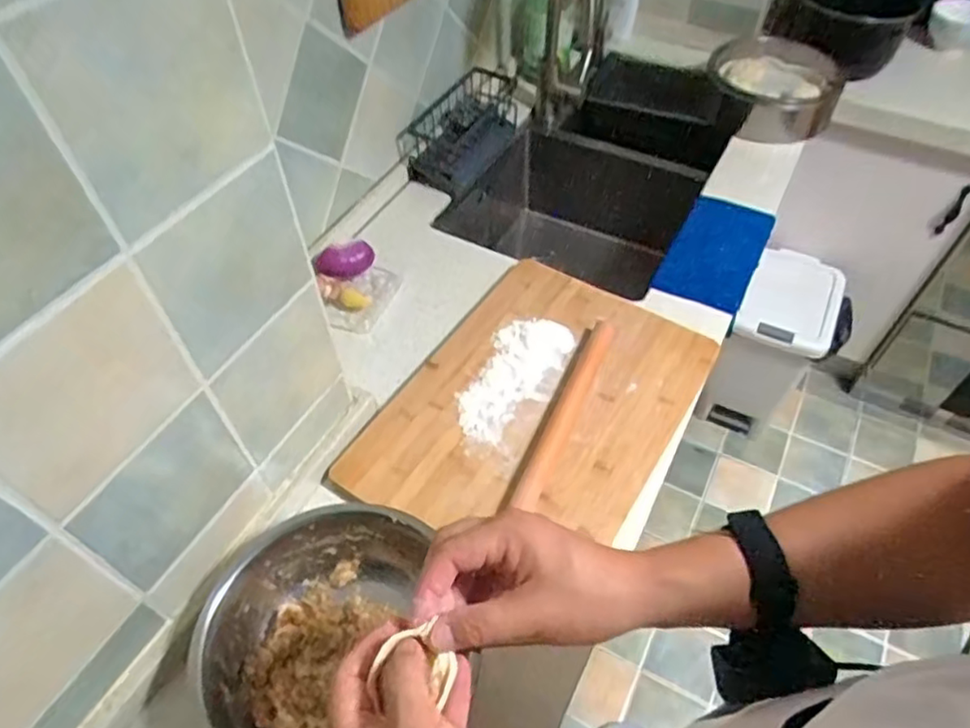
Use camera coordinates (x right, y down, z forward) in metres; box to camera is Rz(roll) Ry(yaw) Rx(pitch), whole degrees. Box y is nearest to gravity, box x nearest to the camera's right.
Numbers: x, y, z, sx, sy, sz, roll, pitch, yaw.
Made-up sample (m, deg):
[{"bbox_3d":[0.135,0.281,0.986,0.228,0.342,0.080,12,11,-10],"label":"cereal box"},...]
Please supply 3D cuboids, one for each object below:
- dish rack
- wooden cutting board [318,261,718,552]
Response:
[{"bbox_3d":[-0.042,-0.432,1.167,0.090,0.084,0.248,25,56,19],"label":"dish rack"},{"bbox_3d":[0.067,0.049,0.818,0.319,0.018,0.435,26,57,20],"label":"wooden cutting board"}]

